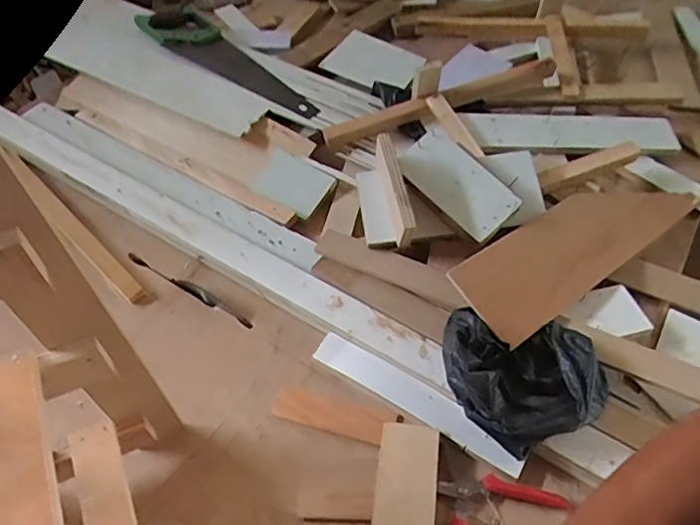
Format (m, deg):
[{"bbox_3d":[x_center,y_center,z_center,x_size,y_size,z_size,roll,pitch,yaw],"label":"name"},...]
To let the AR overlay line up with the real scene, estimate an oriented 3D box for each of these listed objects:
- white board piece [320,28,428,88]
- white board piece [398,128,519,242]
[{"bbox_3d":[0.054,-0.405,1.112,0.124,0.020,0.250,-47,50,-13],"label":"white board piece"},{"bbox_3d":[0.159,-0.118,0.820,0.171,0.013,0.101,41,73,10],"label":"white board piece"}]

